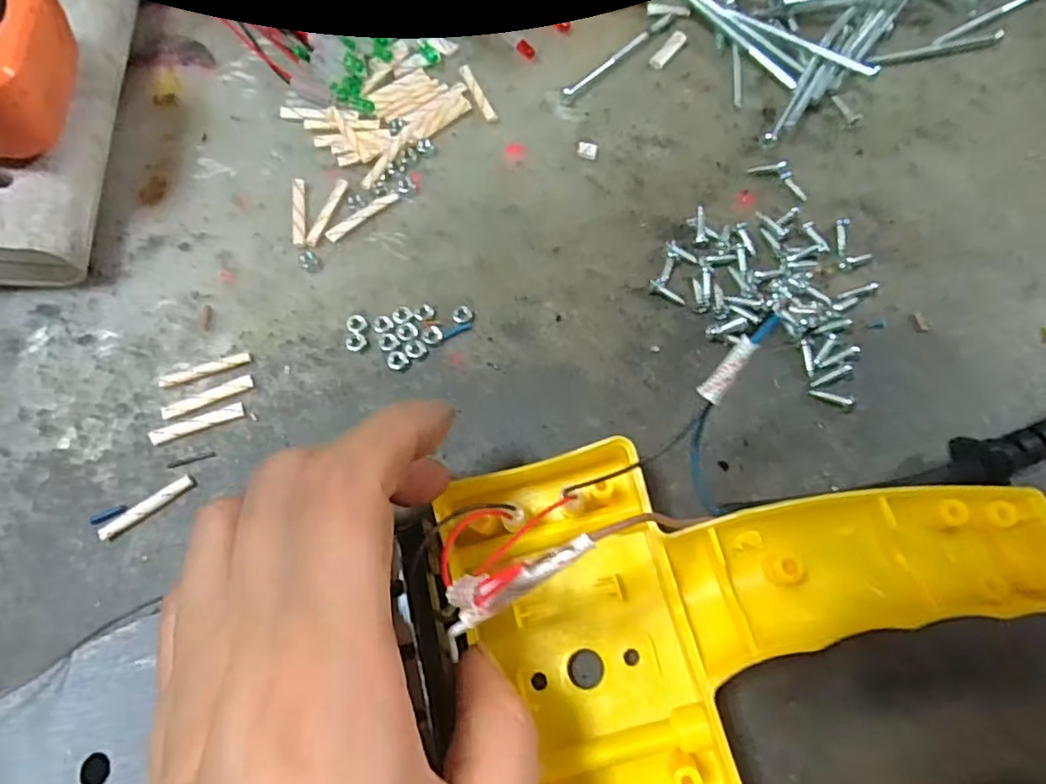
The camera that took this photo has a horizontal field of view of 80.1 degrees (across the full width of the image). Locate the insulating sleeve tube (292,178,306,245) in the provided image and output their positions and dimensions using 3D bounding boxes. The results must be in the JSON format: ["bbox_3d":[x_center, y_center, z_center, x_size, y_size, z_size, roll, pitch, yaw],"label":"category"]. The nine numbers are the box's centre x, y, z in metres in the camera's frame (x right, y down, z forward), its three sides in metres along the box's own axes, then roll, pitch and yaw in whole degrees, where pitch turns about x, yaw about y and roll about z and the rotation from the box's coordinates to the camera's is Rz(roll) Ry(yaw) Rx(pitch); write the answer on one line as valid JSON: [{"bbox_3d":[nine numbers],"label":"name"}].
[{"bbox_3d":[-0.086,-0.069,0.238,0.005,0.004,0.030,-8,69,-4],"label":"insulating sleeve tube"}]

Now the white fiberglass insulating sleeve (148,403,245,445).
[{"bbox_3d":[-0.108,0.010,0.207,0.030,0.004,0.006,-20,71,-8],"label":"white fiberglass insulating sleeve"}]

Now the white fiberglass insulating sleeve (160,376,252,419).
[{"bbox_3d":[-0.107,0.001,0.210,0.030,0.004,0.005,-23,71,-10],"label":"white fiberglass insulating sleeve"}]

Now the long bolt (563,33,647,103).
[{"bbox_3d":[0.035,-0.140,0.268,0.052,0.004,0.005,-43,75,-15],"label":"long bolt"}]

